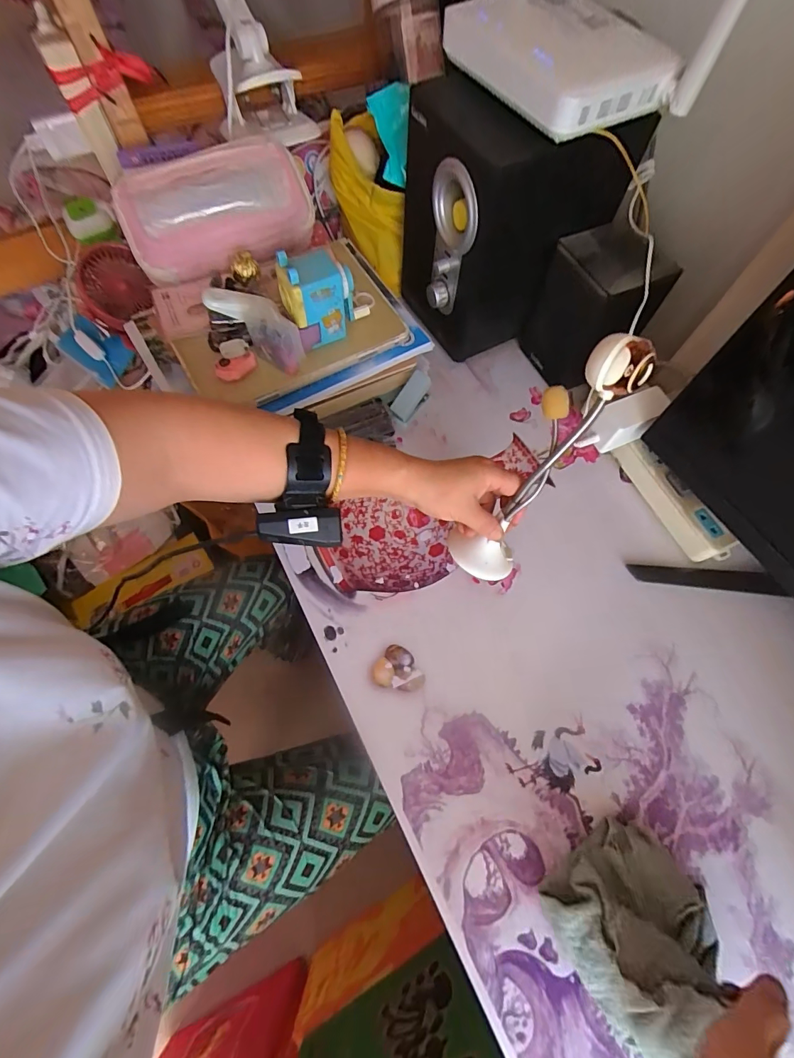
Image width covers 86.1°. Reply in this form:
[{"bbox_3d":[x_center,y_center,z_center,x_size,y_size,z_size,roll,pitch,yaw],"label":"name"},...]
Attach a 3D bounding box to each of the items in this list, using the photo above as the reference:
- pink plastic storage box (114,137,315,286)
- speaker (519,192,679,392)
[{"bbox_3d":[-0.206,-0.368,0.490,0.210,0.069,0.115,-28,71,-13],"label":"pink plastic storage box"},{"bbox_3d":[0.231,-0.260,0.511,0.107,0.153,0.105,-25,69,-11],"label":"speaker"}]

